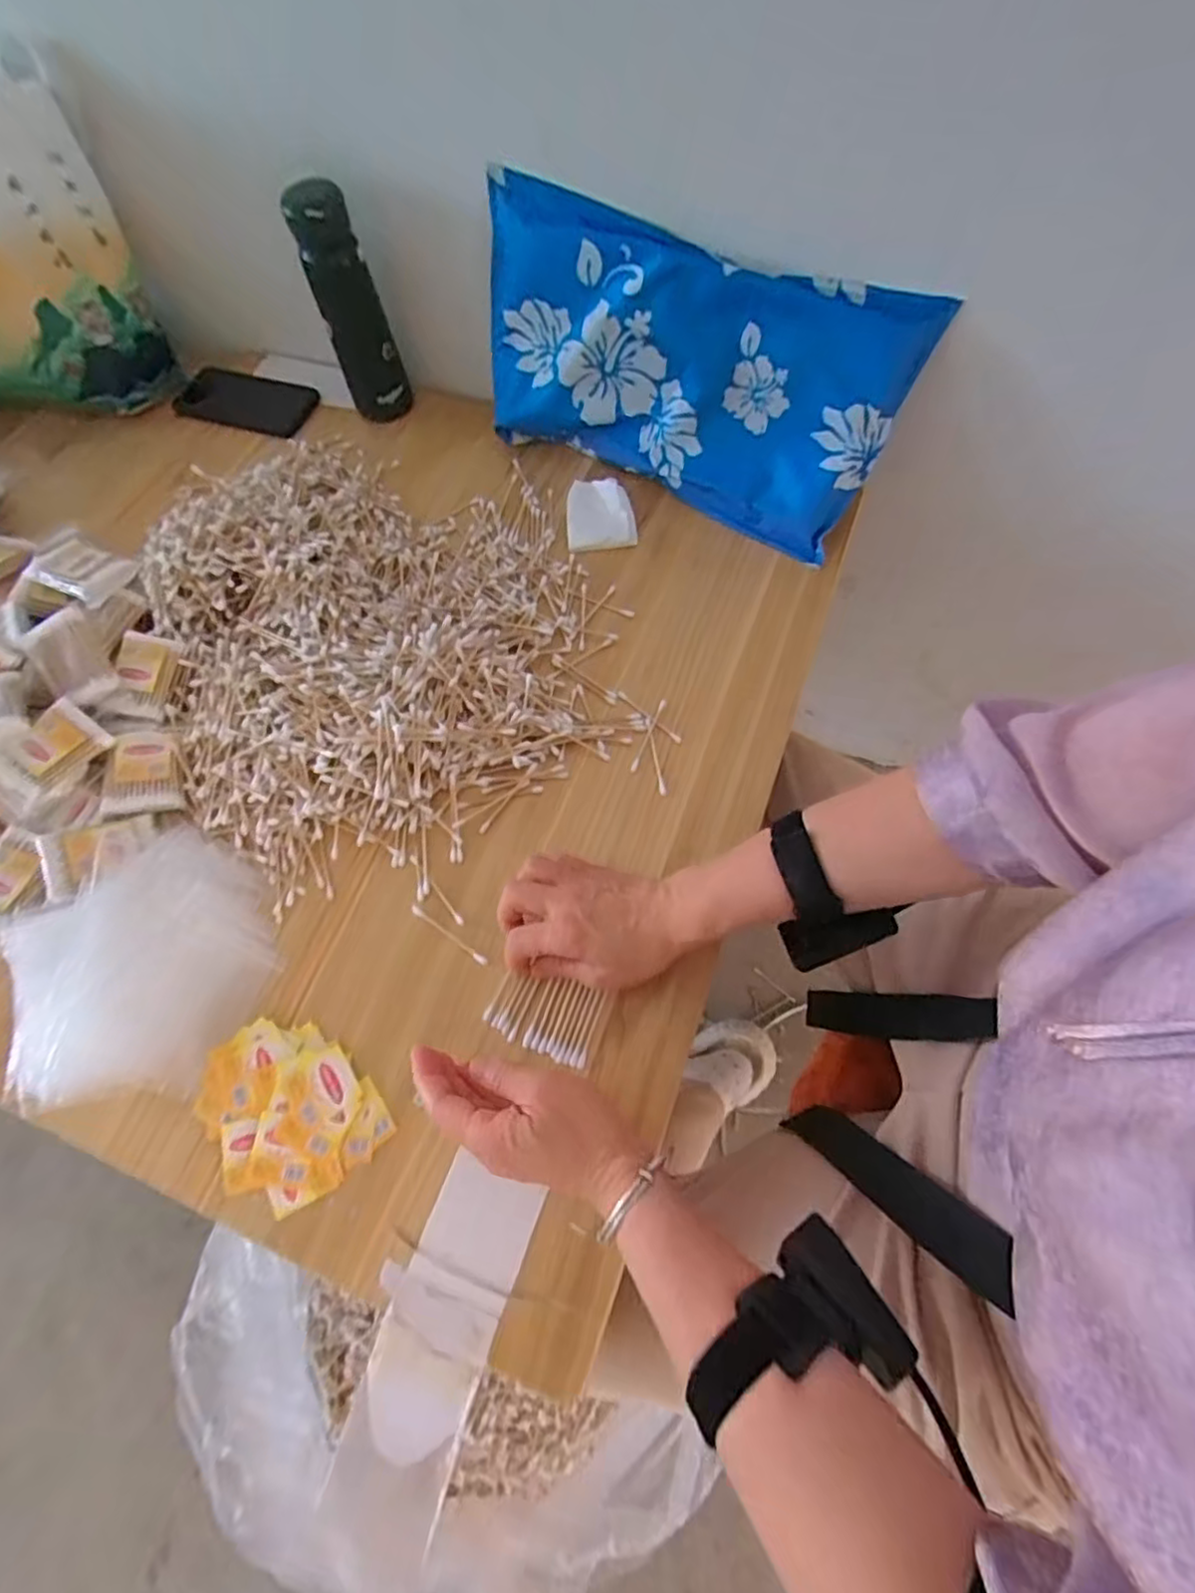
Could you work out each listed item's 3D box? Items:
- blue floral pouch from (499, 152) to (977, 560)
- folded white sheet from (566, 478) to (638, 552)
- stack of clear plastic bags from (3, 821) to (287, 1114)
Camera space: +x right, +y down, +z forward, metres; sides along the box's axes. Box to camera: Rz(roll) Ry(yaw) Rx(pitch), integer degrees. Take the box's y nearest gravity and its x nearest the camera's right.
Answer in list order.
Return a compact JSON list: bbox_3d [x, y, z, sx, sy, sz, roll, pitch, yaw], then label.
[{"bbox_3d":[0.068,-0.367,0.569,0.379,0.199,0.040,24,47,8],"label":"blue floral pouch"},{"bbox_3d":[0.002,-0.266,0.612,0.063,0.015,0.076,-3,67,-1],"label":"folded white sheet"},{"bbox_3d":[-0.321,0.119,0.447,0.164,0.029,0.179,41,73,16],"label":"stack of clear plastic bags"}]

